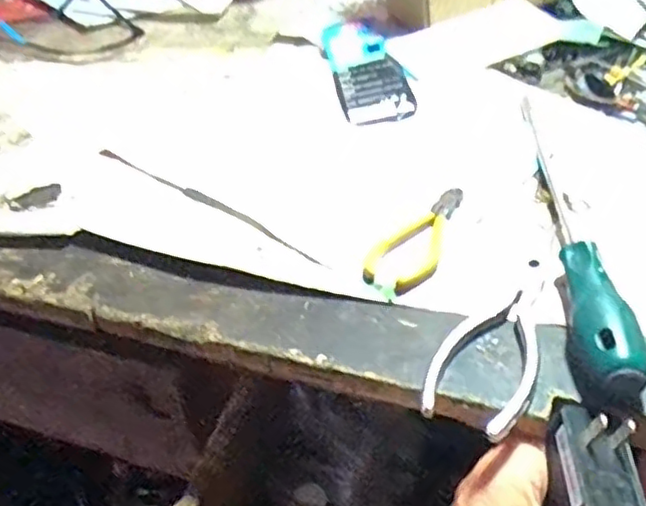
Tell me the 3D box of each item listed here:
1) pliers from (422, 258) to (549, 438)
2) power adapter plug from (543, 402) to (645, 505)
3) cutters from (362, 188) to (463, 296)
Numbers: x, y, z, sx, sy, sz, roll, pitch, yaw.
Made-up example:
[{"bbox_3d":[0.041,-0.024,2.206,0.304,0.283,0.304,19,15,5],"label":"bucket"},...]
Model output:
[{"bbox_3d":[0.086,0.042,0.333,0.046,0.010,0.115,14,43,21],"label":"pliers"},{"bbox_3d":[0.115,0.093,0.283,0.032,0.032,0.057,0,39,5],"label":"power adapter plug"},{"bbox_3d":[0.057,-0.012,0.404,0.039,0.008,0.104,15,43,22],"label":"cutters"}]

